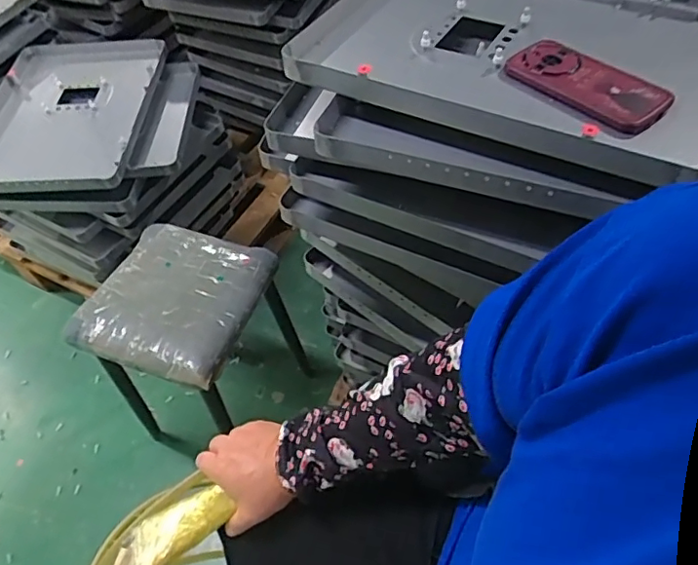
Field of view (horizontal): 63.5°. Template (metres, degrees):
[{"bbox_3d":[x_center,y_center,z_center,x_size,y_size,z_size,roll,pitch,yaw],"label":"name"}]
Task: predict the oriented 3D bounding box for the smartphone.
[{"bbox_3d":[0.250,-0.212,0.600,0.079,0.017,0.160,-33,59,-17],"label":"smartphone"}]

